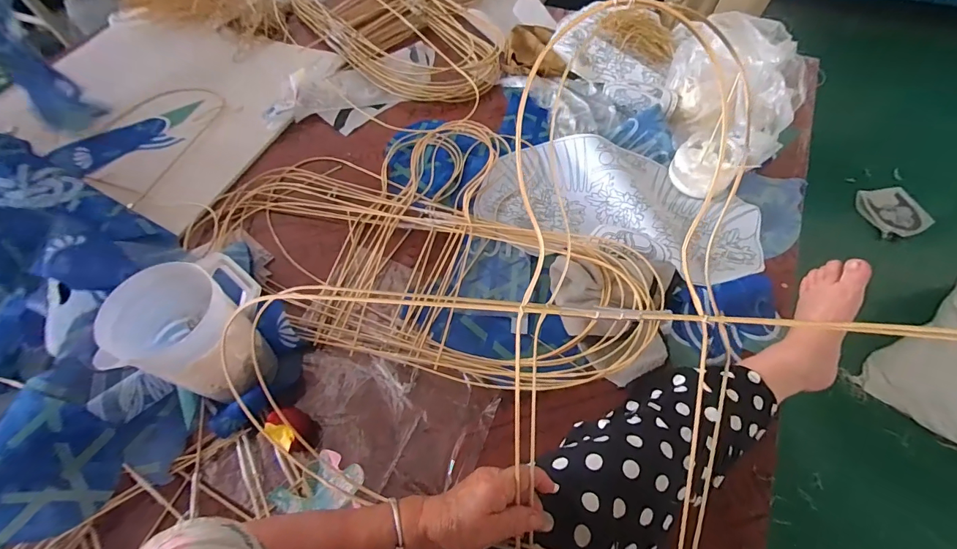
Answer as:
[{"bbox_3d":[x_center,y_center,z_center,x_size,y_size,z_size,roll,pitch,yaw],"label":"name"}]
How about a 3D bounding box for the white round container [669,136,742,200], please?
[{"bbox_3d":[0.442,-0.208,0.812,0.107,0.065,0.107,-1,61,2],"label":"white round container"}]

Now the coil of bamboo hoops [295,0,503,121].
[{"bbox_3d":[-0.279,-0.708,1.141,0.326,0.091,0.891,-37,65,-17],"label":"coil of bamboo hoops"}]

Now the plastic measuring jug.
[{"bbox_3d":[-0.385,0.083,0.603,0.135,0.228,0.169,11,62,9],"label":"plastic measuring jug"}]

